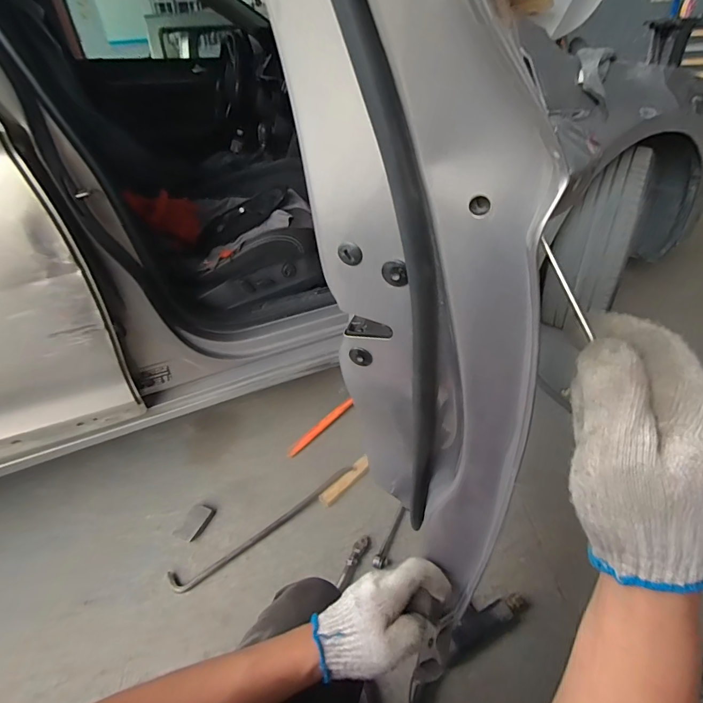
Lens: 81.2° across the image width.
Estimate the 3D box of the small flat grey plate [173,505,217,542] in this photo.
[{"bbox_3d":[-0.391,0.431,1.032,0.058,0.024,0.099,18,41,27],"label":"small flat grey plate"}]

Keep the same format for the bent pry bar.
[{"bbox_3d":[-0.202,0.420,1.017,0.490,0.028,0.061,-26,42,-28],"label":"bent pry bar"}]

